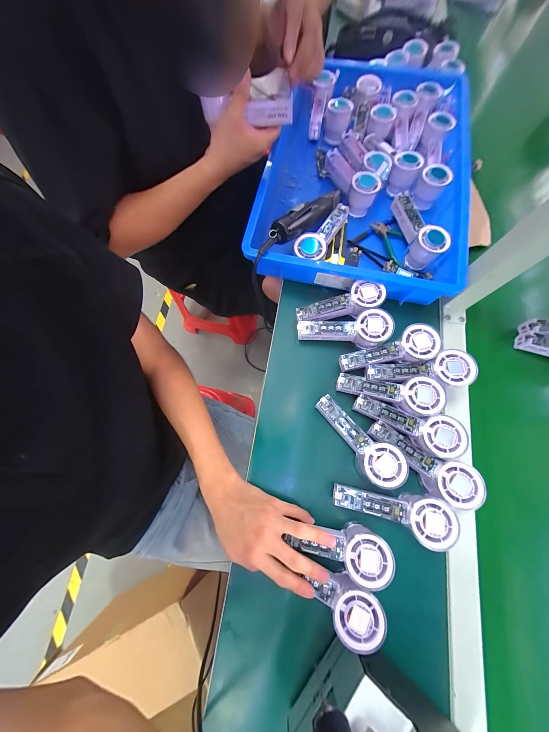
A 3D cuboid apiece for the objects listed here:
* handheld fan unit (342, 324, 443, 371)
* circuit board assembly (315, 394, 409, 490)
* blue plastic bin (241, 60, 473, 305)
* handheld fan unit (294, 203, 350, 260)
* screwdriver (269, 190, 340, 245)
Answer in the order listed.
[{"bbox_3d":[0.182,-0.022,0.377,0.150,0.027,0.051,-14,74,10],"label":"handheld fan unit"},{"bbox_3d":[0.119,0.106,0.343,0.056,0.026,0.147,-38,65,-10],"label":"circuit board assembly"},{"bbox_3d":[0.183,-0.387,0.476,0.359,0.094,0.556,13,74,3],"label":"blue plastic bin"},{"bbox_3d":[0.088,-0.239,0.423,0.050,0.031,0.138,33,76,8],"label":"handheld fan unit"},{"bbox_3d":[0.068,-0.268,0.416,0.037,0.040,0.191,41,64,10],"label":"screwdriver"}]

